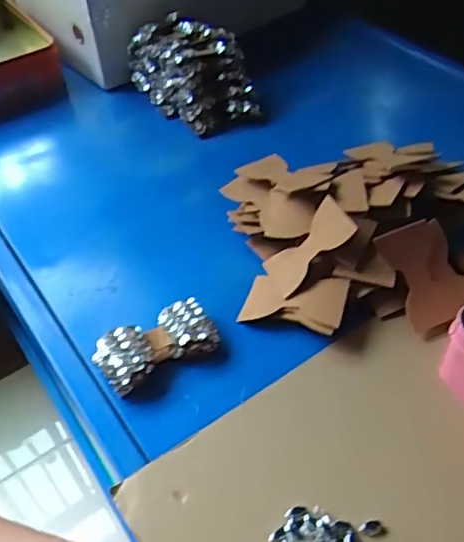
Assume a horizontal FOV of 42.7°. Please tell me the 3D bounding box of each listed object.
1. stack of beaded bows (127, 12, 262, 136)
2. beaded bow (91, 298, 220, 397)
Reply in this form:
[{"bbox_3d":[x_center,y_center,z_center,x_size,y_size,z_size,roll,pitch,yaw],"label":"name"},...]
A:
[{"bbox_3d":[-0.043,-0.229,0.701,0.094,0.086,0.159,-29,51,-22],"label":"stack of beaded bows"},{"bbox_3d":[-0.058,0.056,0.454,0.088,0.026,0.041,-24,50,-19],"label":"beaded bow"}]

